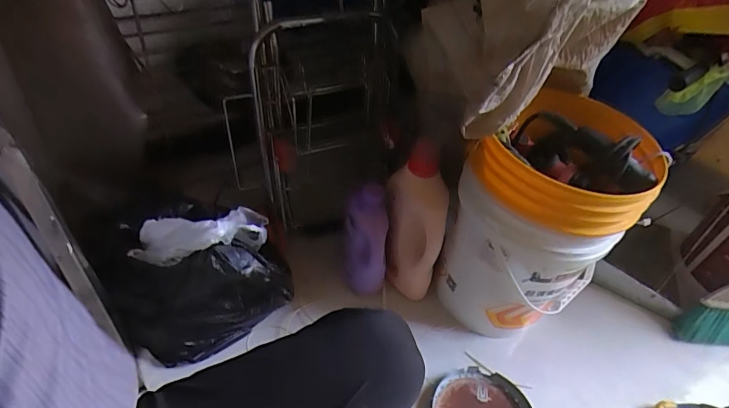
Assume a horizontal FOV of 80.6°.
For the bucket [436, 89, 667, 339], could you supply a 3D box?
[{"bbox_3d":[0.355,0.047,0.892,0.330,0.487,0.272,-29,55,-31],"label":"bucket"}]

